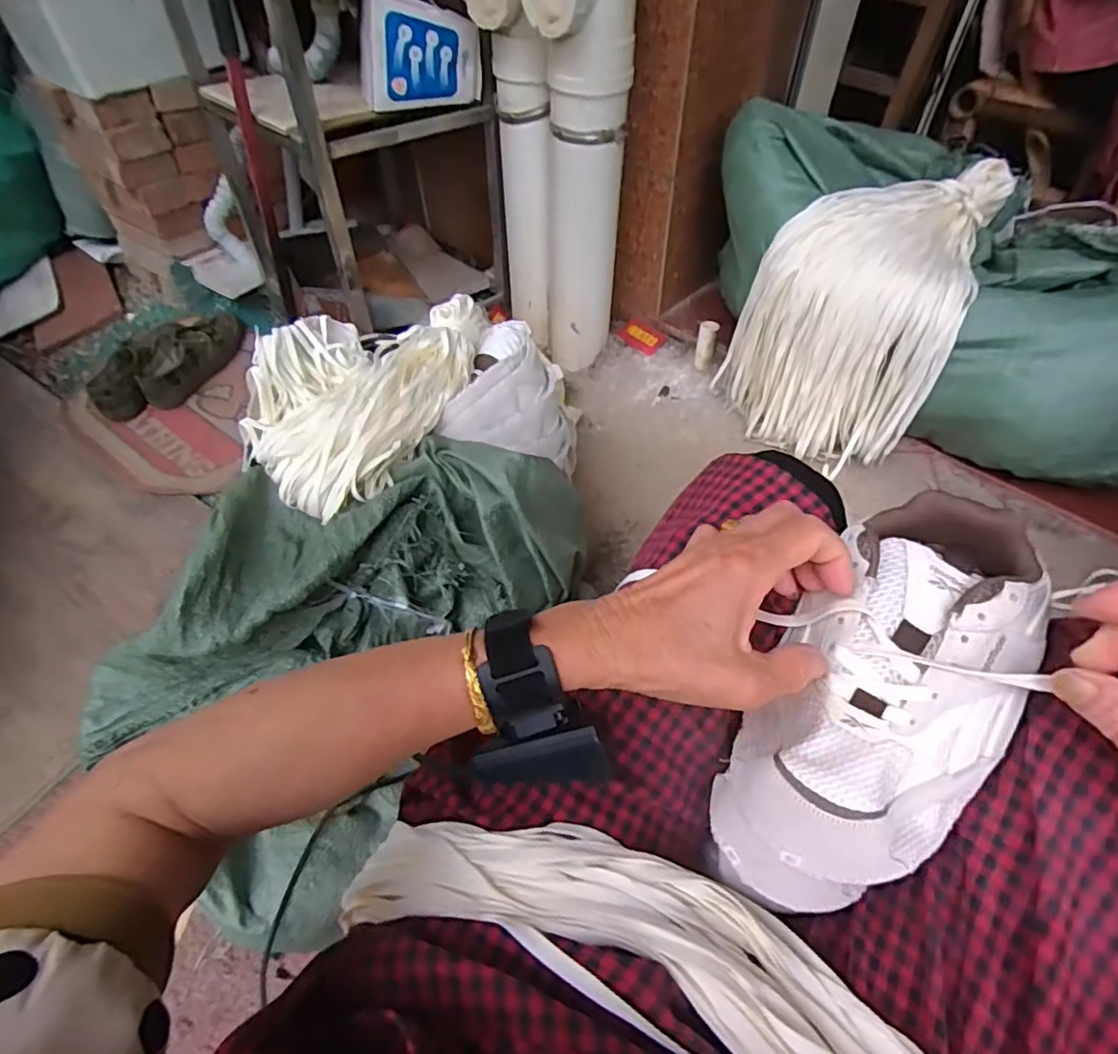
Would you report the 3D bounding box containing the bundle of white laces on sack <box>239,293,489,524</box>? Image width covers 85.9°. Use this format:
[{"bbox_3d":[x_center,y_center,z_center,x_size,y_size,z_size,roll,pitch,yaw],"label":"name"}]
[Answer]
[{"bbox_3d":[-0.228,-0.194,0.769,0.209,0.098,0.385,28,58,21],"label":"bundle of white laces on sack"}]

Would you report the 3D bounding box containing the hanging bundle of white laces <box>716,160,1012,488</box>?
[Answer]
[{"bbox_3d":[0.438,-0.319,0.891,0.276,0.299,0.314,29,58,22],"label":"hanging bundle of white laces"}]

